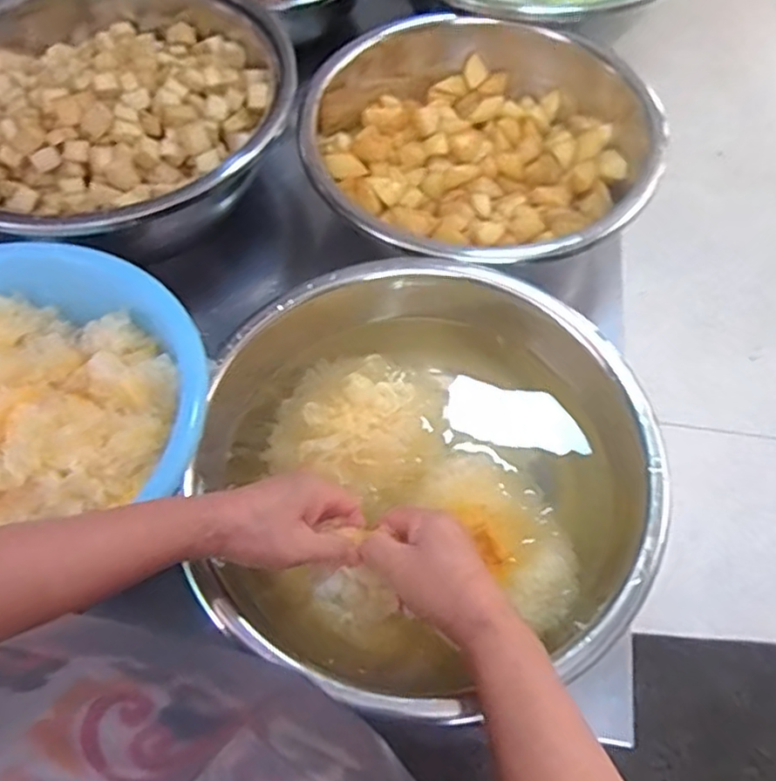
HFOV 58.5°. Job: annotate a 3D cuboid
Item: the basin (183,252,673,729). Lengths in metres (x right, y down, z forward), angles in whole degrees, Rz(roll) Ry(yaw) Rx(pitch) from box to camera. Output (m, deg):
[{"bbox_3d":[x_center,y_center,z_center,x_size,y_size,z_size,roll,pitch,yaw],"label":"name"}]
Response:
[{"bbox_3d":[0.033,0.070,0.604,0.375,0.116,0.362,0,61,0],"label":"basin"}]

